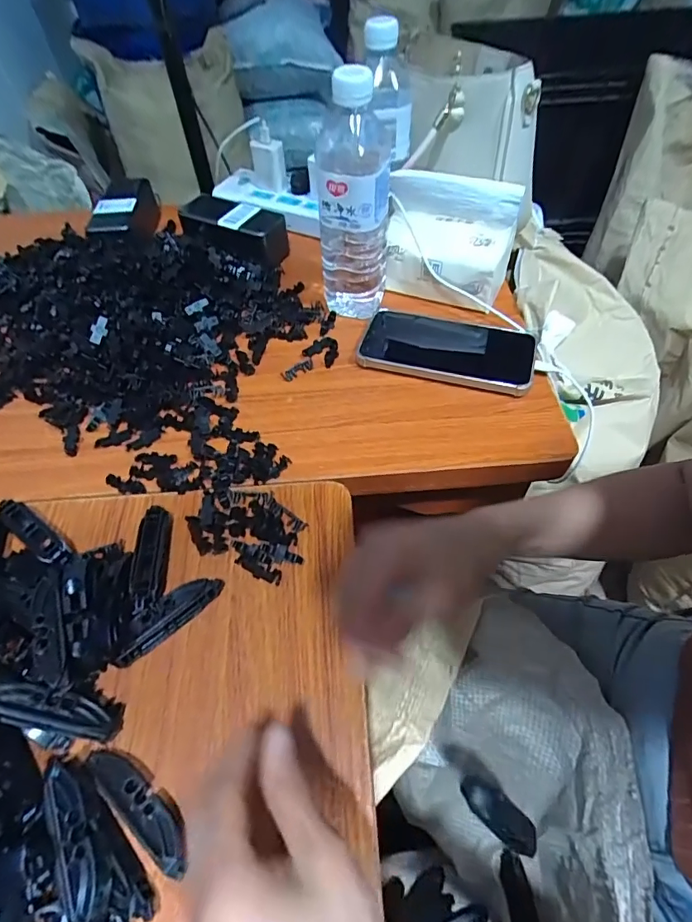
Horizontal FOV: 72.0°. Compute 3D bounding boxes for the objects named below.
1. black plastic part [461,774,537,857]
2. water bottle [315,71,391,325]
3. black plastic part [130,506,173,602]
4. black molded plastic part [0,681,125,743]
[{"bbox_3d":[0.102,0.235,0.319,0.061,0.012,0.021,45,65,2],"label":"black plastic part"},{"bbox_3d":[0.007,-0.236,0.449,0.063,0.210,0.057,3,55,4],"label":"water bottle"},{"bbox_3d":[-0.143,0.070,0.353,0.022,0.018,0.072,-8,55,-3],"label":"black plastic part"},{"bbox_3d":[-0.176,0.148,0.284,0.081,0.016,0.022,22,53,-17],"label":"black molded plastic part"}]

